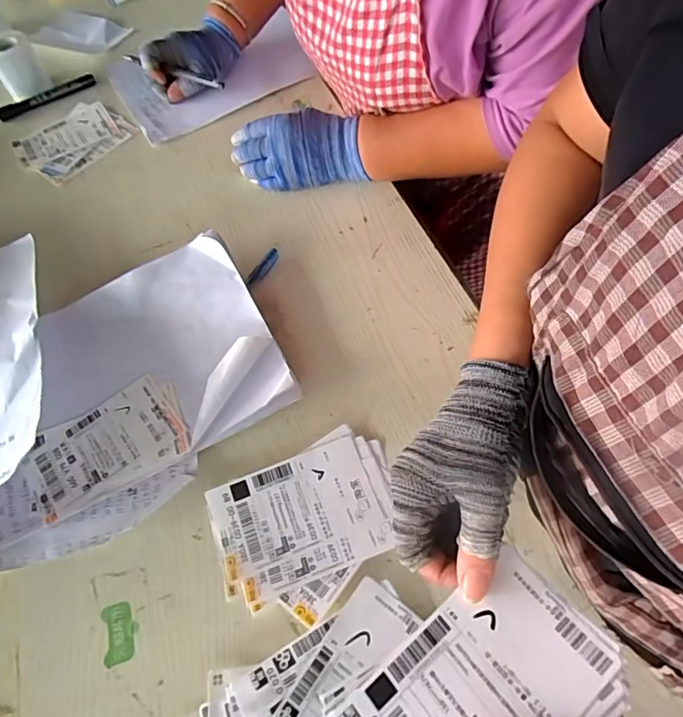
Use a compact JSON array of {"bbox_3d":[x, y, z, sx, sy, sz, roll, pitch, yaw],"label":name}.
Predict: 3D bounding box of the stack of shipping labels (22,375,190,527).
[{"bbox_3d":[-0.205,0.074,0.414,0.132,0.005,0.084,-27,67,-13],"label":"stack of shipping labels"}]

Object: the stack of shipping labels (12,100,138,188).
[{"bbox_3d":[-0.355,-0.289,0.625,0.111,0.006,0.135,40,74,15],"label":"stack of shipping labels"}]

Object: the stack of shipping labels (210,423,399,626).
[{"bbox_3d":[-0.025,0.130,0.377,0.147,0.012,0.116,-24,66,-12],"label":"stack of shipping labels"}]

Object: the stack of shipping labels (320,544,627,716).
[{"bbox_3d":[0.067,0.169,0.236,0.139,0.020,0.081,-31,68,-15],"label":"stack of shipping labels"}]

